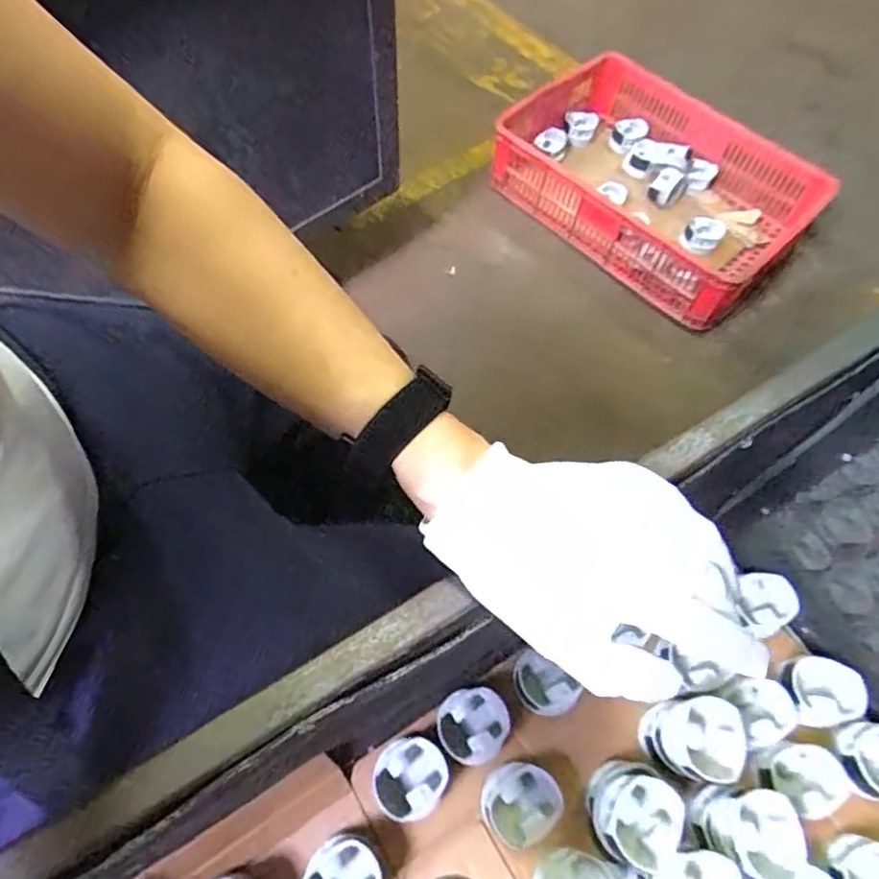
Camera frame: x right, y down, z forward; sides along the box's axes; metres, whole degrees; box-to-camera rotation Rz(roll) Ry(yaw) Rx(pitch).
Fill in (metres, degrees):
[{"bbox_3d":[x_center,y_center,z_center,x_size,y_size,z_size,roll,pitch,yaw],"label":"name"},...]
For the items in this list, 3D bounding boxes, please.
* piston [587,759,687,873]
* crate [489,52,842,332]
[{"bbox_3d":[0.195,0.373,0.607,0.080,0.067,0.087,1,62,-3],"label":"piston"},{"bbox_3d":[0.460,-0.571,1.347,0.648,0.158,0.450,41,67,17],"label":"crate"}]

